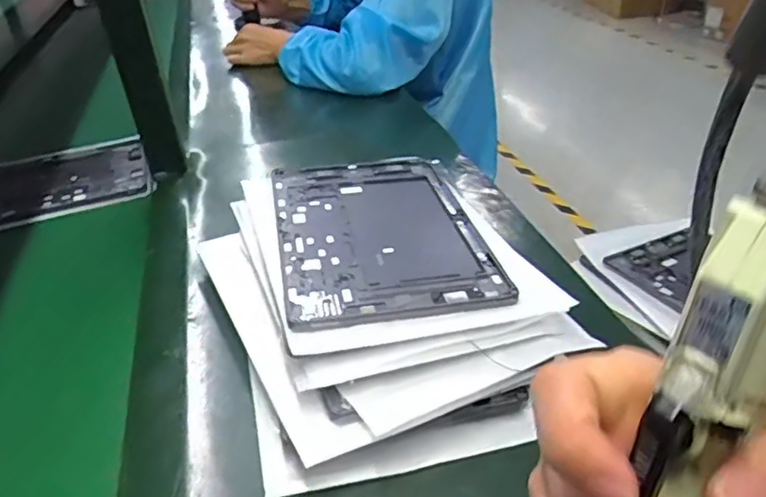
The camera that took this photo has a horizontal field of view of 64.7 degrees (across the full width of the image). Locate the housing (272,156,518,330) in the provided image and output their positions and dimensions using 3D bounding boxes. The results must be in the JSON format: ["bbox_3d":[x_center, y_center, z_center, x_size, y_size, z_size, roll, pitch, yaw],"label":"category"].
[{"bbox_3d":[-0.008,-0.019,0.531,0.165,0.010,0.257,-5,33,-10],"label":"housing"}]

